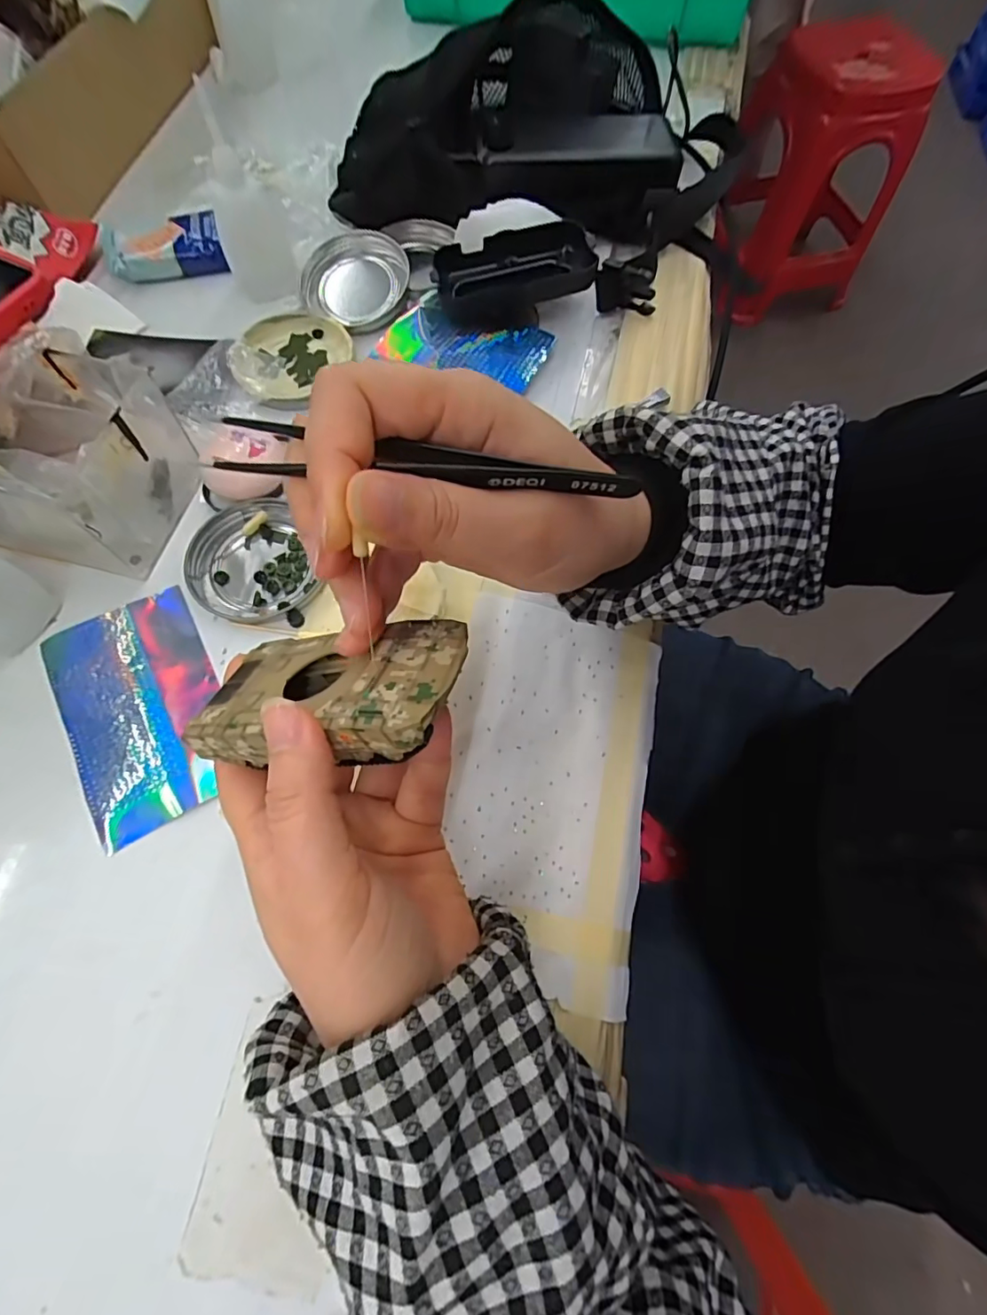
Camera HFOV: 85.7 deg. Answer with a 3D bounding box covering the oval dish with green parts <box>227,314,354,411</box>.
[{"bbox_3d":[-0.141,-0.206,0.365,0.066,0.014,0.078,34,72,10],"label":"oval dish with green parts"}]

